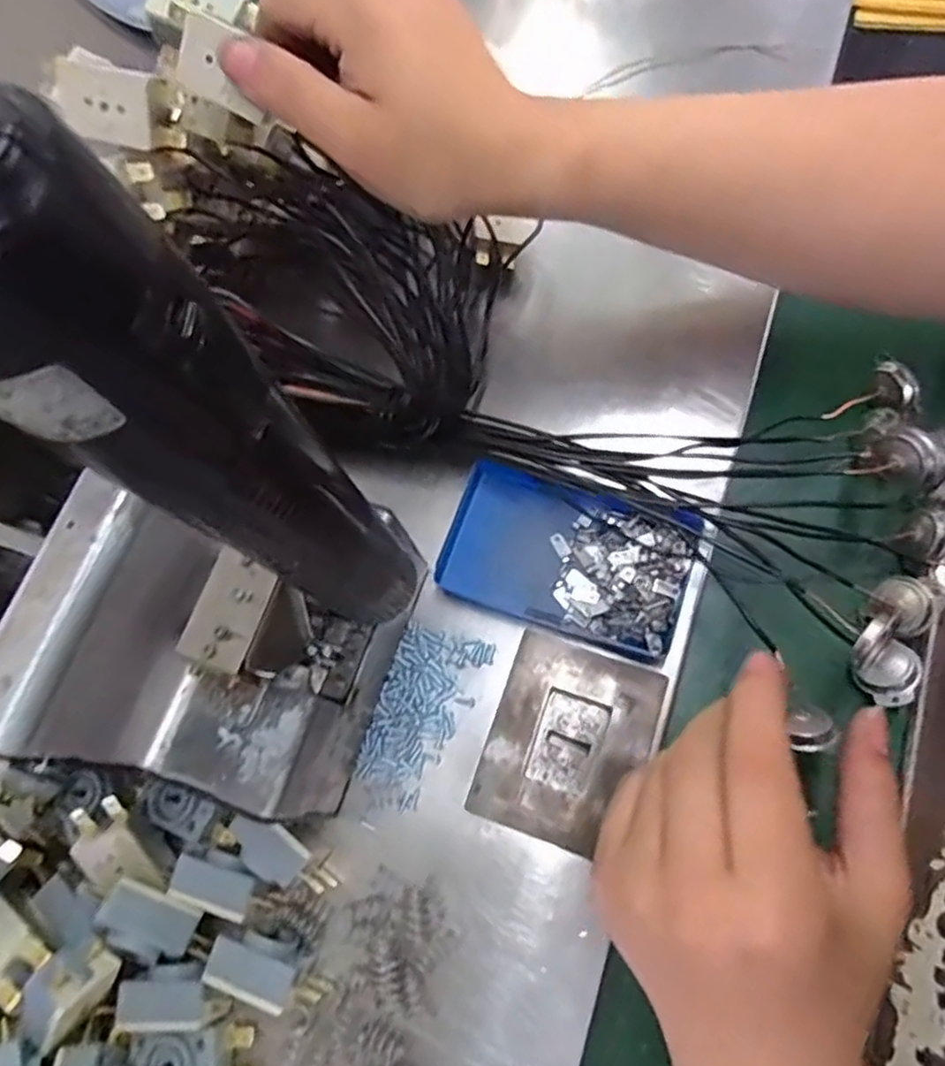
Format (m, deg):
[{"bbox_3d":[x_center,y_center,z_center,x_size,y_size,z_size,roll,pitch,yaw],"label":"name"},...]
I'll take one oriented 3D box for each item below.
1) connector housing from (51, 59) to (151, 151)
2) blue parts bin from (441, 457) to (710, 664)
[{"bbox_3d":[-0.148,-0.174,0.283,0.040,0.027,0.014,10,29,-1],"label":"connector housing"},{"bbox_3d":[0.044,0.010,0.337,0.111,0.022,0.072,19,74,13],"label":"blue parts bin"}]

